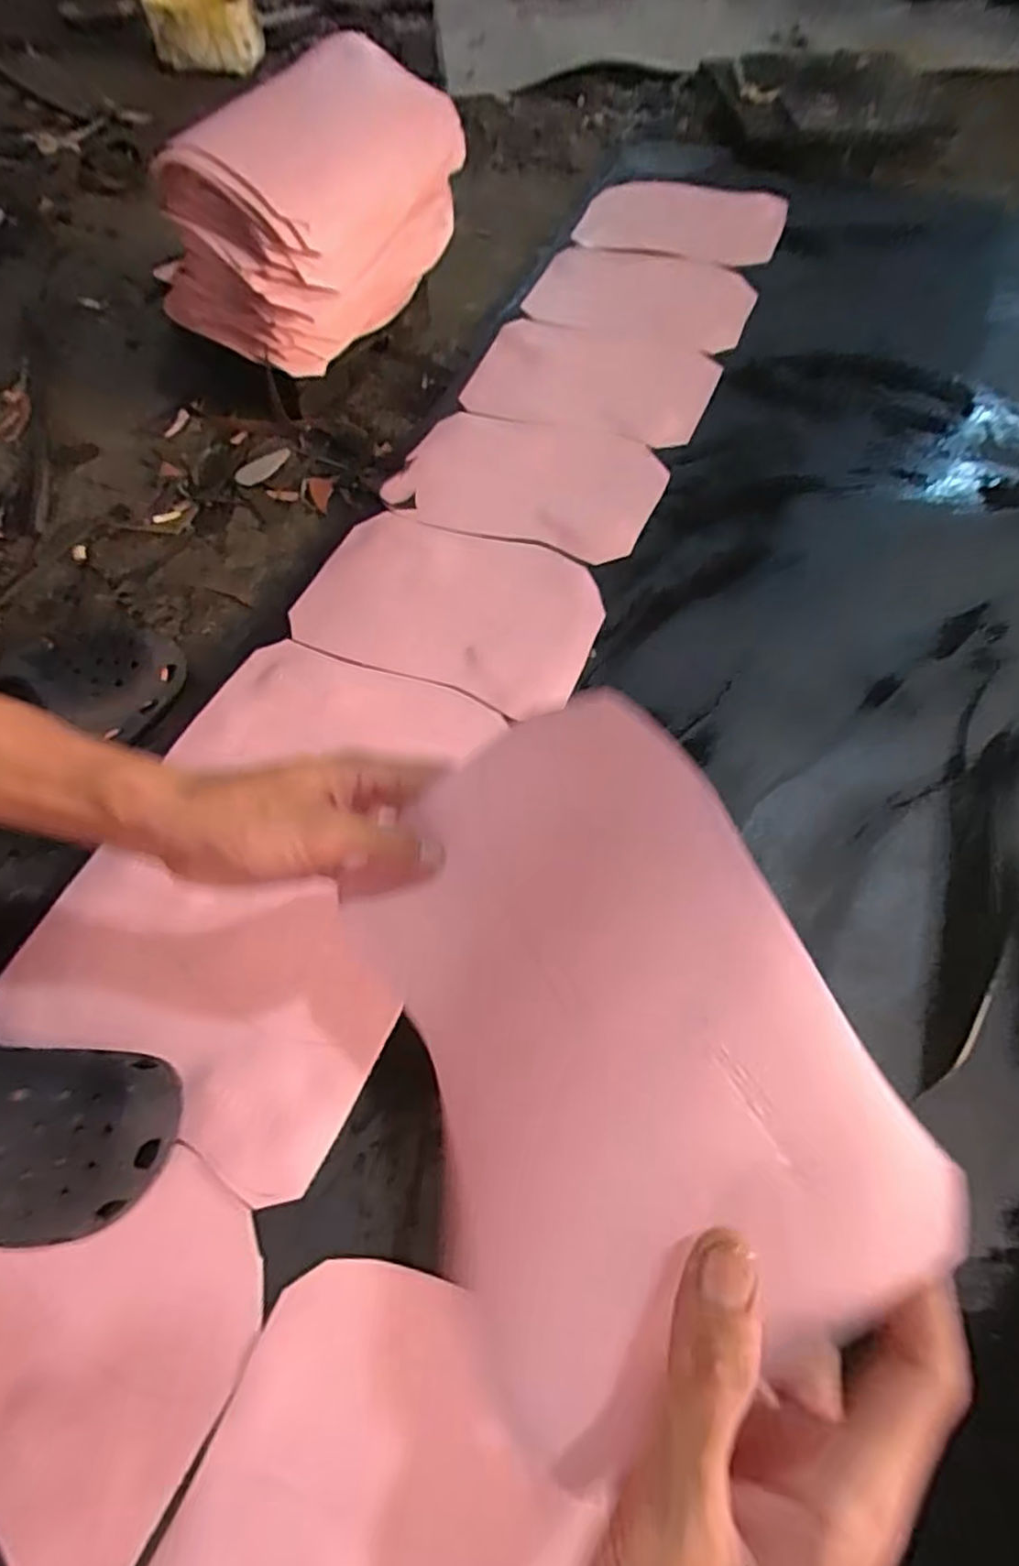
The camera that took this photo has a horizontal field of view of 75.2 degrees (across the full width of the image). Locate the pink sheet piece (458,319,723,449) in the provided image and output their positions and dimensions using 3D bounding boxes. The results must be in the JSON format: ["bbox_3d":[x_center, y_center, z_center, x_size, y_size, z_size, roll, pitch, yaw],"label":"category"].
[{"bbox_3d":[0.101,-0.488,0.797,0.275,0.013,0.187,19,66,11],"label":"pink sheet piece"}]

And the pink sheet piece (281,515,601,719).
[{"bbox_3d":[-0.055,-0.172,0.636,0.276,0.009,0.186,19,65,11],"label":"pink sheet piece"}]

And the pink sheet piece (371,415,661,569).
[{"bbox_3d":[0.022,-0.333,0.716,0.272,0.007,0.195,18,65,10],"label":"pink sheet piece"}]

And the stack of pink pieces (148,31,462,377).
[{"bbox_3d":[-0.206,-0.625,0.723,0.202,0.163,0.327,34,68,16],"label":"stack of pink pieces"}]

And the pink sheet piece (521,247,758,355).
[{"bbox_3d":[0.178,-0.640,0.864,0.271,0.018,0.180,20,68,12],"label":"pink sheet piece"}]

